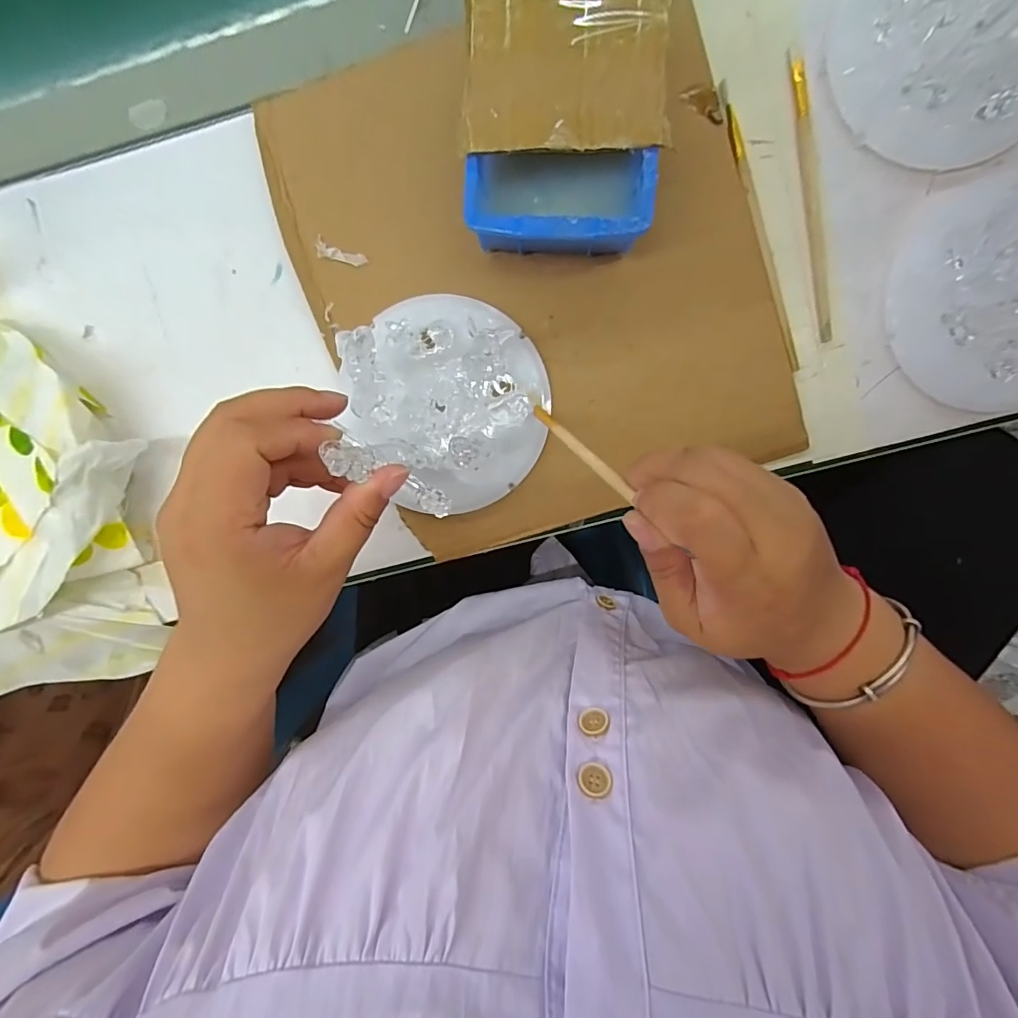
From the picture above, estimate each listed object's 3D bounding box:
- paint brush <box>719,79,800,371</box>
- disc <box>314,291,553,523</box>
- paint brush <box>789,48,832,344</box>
[{"bbox_3d":[0.148,-0.165,0.307,0.009,0.004,0.167,-17,94,5],"label":"paint brush"},{"bbox_3d":[-0.040,-0.061,0.314,0.123,0.017,0.124,9,96,-3],"label":"disc"},{"bbox_3d":[0.179,-0.182,0.306,0.011,0.004,0.161,-9,96,4],"label":"paint brush"}]

